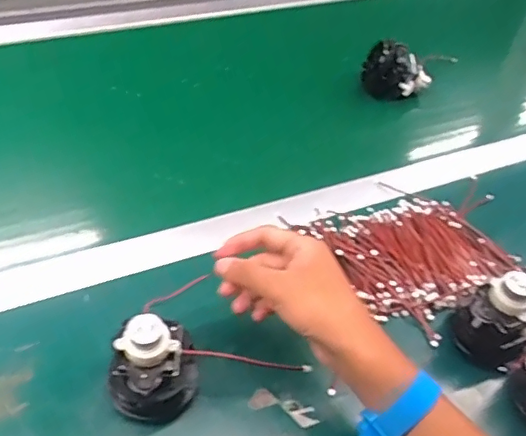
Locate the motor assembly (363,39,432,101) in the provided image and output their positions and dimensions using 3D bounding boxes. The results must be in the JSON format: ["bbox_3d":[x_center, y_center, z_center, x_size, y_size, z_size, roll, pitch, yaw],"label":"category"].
[{"bbox_3d":[0.184,-0.203,0.789,0.044,0.081,0.088,-28,57,-29],"label":"motor assembly"}]

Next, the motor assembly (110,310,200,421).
[{"bbox_3d":[-0.080,0.108,0.421,0.059,0.080,0.064,9,49,1],"label":"motor assembly"}]

